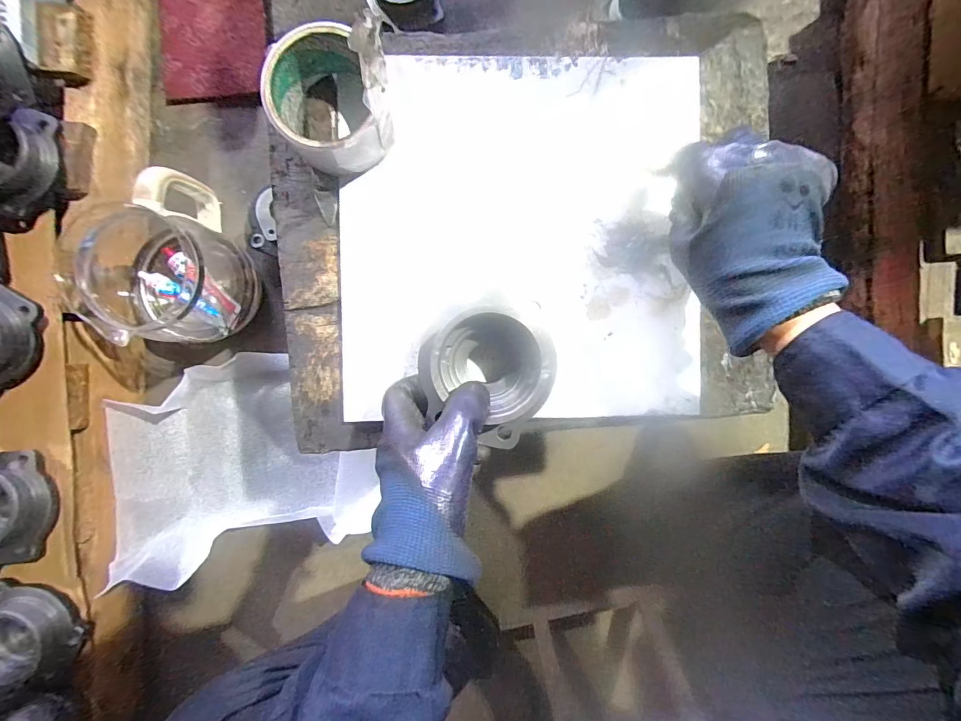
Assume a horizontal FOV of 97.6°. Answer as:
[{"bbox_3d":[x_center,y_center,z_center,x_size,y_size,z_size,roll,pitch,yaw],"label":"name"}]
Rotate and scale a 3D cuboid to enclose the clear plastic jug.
[{"bbox_3d":[-0.391,-0.115,0.514,0.164,0.150,0.180,0,91,-2],"label":"clear plastic jug"}]

